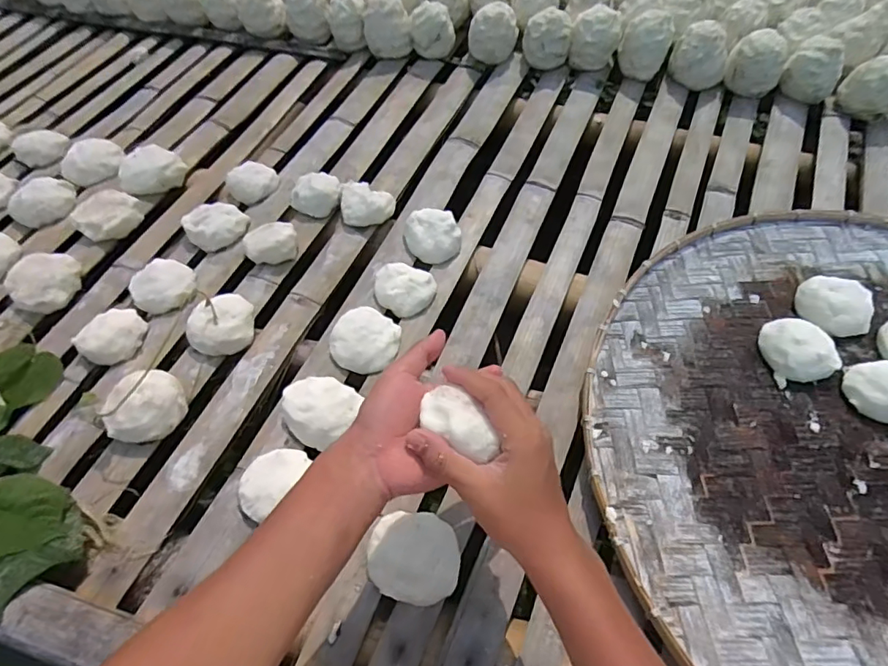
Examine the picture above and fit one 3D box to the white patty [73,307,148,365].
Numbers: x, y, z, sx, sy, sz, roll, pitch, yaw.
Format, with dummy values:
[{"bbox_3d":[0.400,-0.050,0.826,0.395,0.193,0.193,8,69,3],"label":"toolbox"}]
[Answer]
[{"bbox_3d":[-0.416,0.004,0.665,0.071,0.032,0.075,-2,61,3],"label":"white patty"}]

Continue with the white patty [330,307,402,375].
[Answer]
[{"bbox_3d":[-0.098,0.012,0.659,0.087,0.038,0.081,-2,61,3],"label":"white patty"}]

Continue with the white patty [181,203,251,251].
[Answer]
[{"bbox_3d":[-0.331,-0.157,0.764,0.079,0.042,0.077,-2,61,3],"label":"white patty"}]

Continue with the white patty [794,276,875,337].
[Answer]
[{"bbox_3d":[0.491,-0.033,0.656,0.073,0.043,0.073,-2,61,3],"label":"white patty"}]

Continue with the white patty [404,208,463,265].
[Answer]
[{"bbox_3d":[-0.015,-0.134,0.740,0.079,0.044,0.072,-4,61,1],"label":"white patty"}]

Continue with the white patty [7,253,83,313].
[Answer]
[{"bbox_3d":[-0.536,-0.066,0.705,0.078,0.041,0.077,-2,61,3],"label":"white patty"}]

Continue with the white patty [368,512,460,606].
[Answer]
[{"bbox_3d":[-0.029,0.217,0.511,0.086,0.039,0.080,-2,61,3],"label":"white patty"}]

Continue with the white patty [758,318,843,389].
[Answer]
[{"bbox_3d":[0.421,0.016,0.625,0.076,0.038,0.082,-15,58,-7],"label":"white patty"}]

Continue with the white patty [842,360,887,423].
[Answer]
[{"bbox_3d":[0.496,0.067,0.592,0.059,0.034,0.079,-26,63,-10],"label":"white patty"}]

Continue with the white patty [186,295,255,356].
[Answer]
[{"bbox_3d":[-0.282,-0.012,0.660,0.075,0.044,0.076,-6,61,1],"label":"white patty"}]

